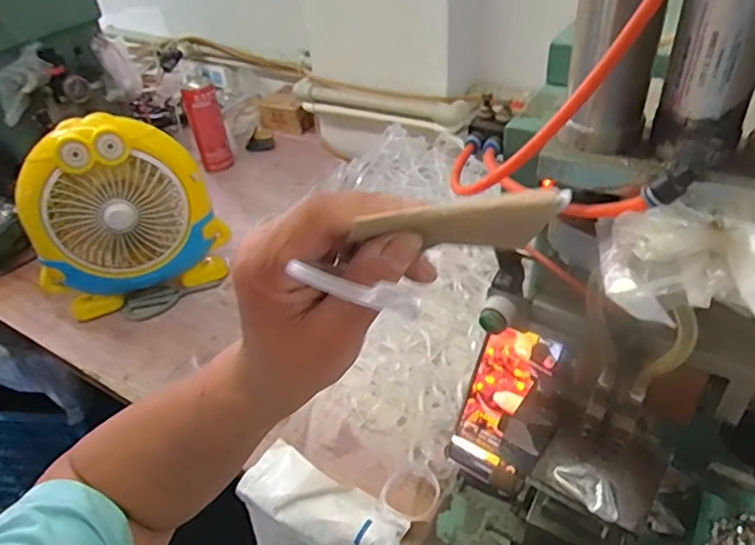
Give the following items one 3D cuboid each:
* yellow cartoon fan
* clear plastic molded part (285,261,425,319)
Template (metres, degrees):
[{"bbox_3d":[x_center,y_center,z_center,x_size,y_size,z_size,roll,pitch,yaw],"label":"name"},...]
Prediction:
[{"bbox_3d":[-0.366,-0.079,0.813,0.253,0.258,0.076,-18,41,-16],"label":"yellow cartoon fan"},{"bbox_3d":[-0.008,0.006,0.184,0.042,0.011,0.009,17,43,9],"label":"clear plastic molded part"}]

